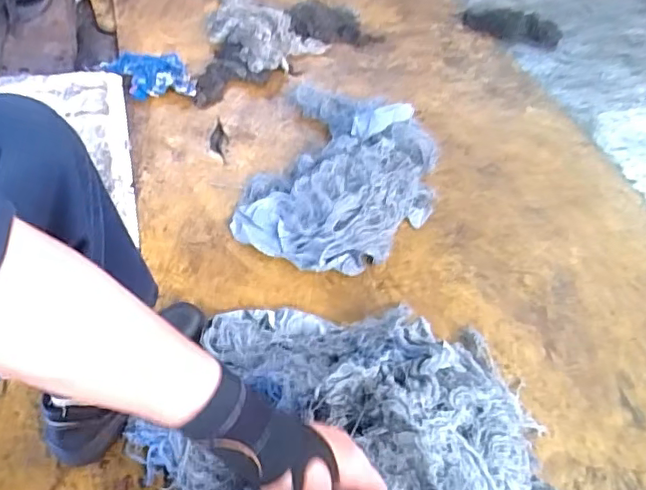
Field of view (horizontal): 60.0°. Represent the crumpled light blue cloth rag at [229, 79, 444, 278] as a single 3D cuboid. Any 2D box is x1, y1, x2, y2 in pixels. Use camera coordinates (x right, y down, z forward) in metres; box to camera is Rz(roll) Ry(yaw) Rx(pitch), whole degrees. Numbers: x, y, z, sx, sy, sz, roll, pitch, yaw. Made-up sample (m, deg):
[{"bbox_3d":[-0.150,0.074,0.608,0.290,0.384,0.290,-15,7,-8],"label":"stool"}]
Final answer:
[{"bbox_3d":[0.054,-0.160,1.097,0.341,0.108,0.476,17,52,7],"label":"crumpled light blue cloth rag"}]

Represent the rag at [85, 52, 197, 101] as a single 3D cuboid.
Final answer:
[{"bbox_3d":[-0.406,-0.380,1.255,0.240,0.052,0.104,13,52,4],"label":"rag"}]

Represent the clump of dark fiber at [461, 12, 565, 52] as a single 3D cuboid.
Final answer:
[{"bbox_3d":[0.519,-0.597,1.537,0.259,0.032,0.139,20,53,10],"label":"clump of dark fiber"}]

